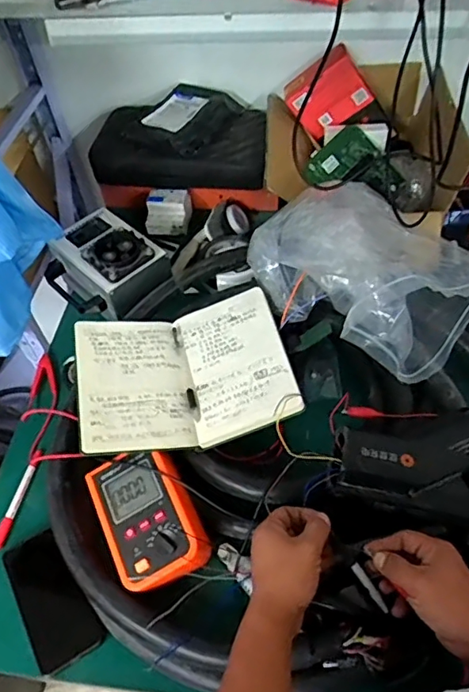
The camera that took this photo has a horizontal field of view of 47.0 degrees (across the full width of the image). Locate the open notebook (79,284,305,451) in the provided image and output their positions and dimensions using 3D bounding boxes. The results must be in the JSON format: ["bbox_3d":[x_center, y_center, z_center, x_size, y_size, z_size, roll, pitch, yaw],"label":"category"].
[{"bbox_3d":[-0.067,0.030,0.727,0.274,0.044,0.215,-11,52,-4],"label":"open notebook"}]

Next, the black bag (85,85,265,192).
[{"bbox_3d":[-0.092,-0.395,1.021,0.327,0.107,0.191,9,53,12],"label":"black bag"}]

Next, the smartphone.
[{"bbox_3d":[-0.223,0.305,0.660,0.076,0.014,0.163,-28,55,-17],"label":"smartphone"}]

